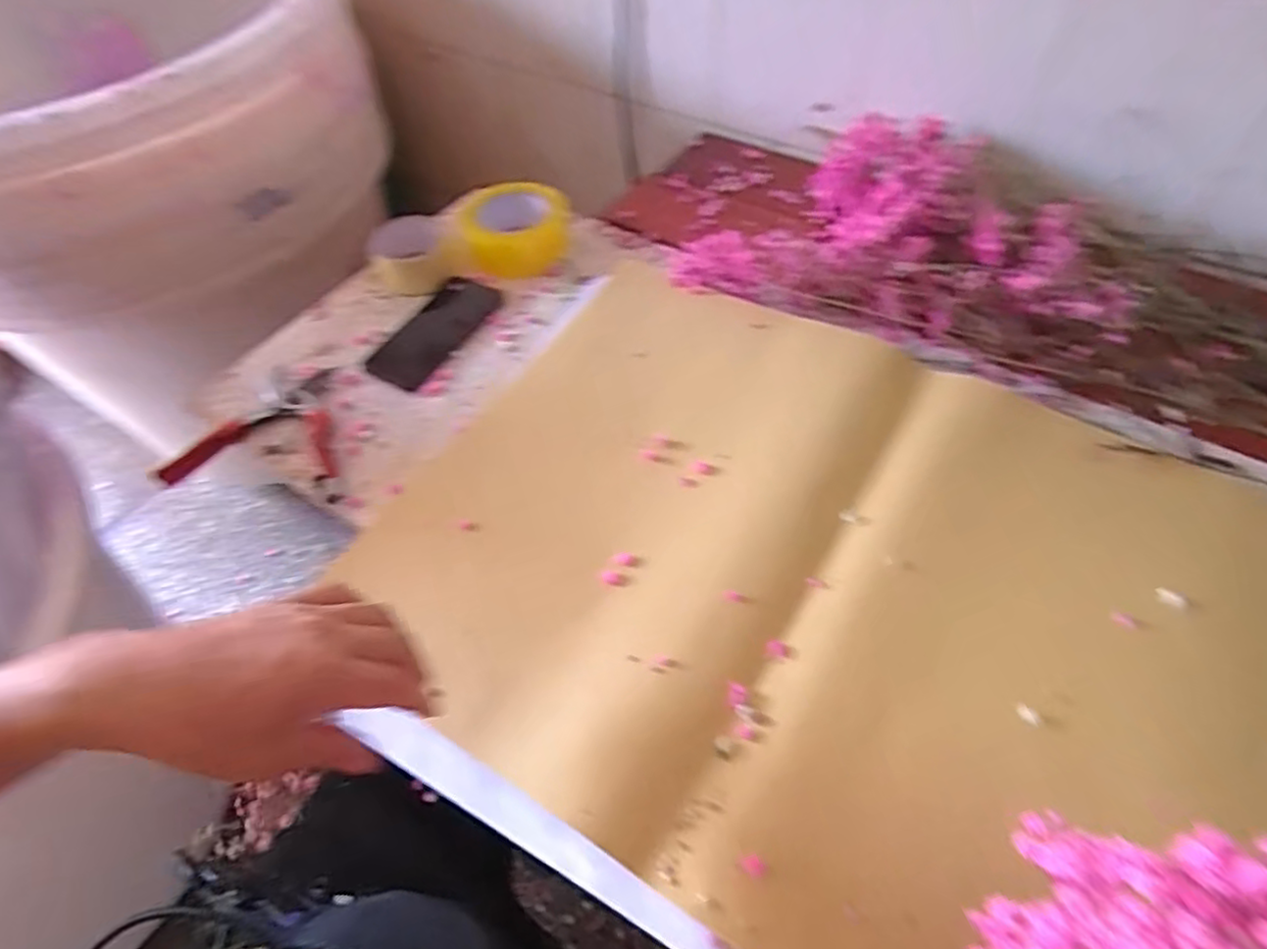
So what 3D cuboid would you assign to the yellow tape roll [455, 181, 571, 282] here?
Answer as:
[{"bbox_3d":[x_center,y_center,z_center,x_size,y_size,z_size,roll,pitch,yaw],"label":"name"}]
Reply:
[{"bbox_3d":[-0.137,-0.285,0.768,0.126,0.054,0.123,-1,55,1],"label":"yellow tape roll"}]

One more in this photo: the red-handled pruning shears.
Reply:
[{"bbox_3d":[-0.343,-0.050,0.628,0.154,0.019,0.132,1,55,2],"label":"red-handled pruning shears"}]

